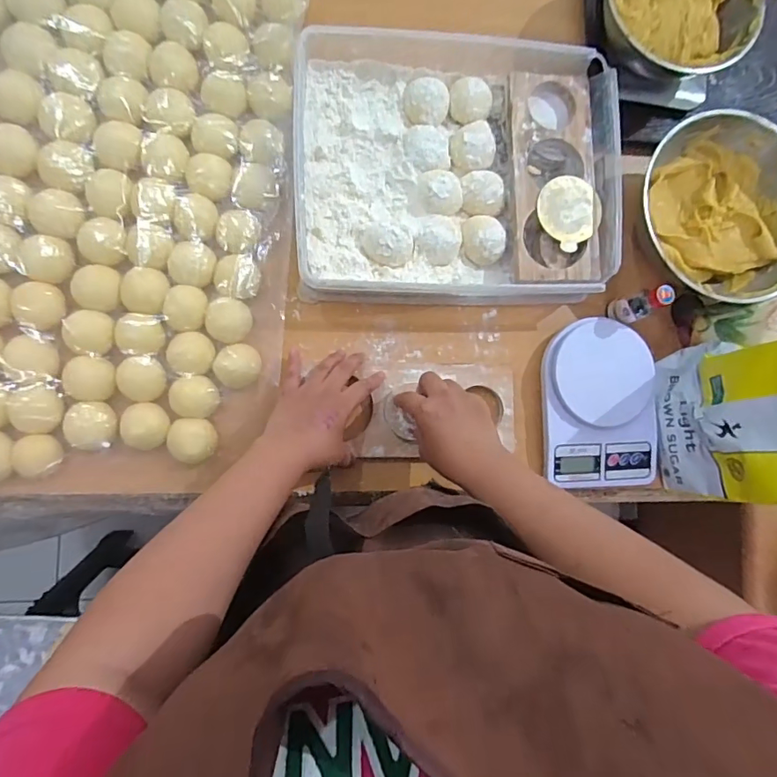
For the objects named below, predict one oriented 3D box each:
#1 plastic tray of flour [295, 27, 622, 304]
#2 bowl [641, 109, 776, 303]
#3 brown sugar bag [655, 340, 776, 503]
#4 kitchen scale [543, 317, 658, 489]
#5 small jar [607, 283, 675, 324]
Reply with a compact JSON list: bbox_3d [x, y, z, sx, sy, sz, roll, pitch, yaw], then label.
[{"bbox_3d":[0.082,-0.271,0.571,0.370,0.059,0.334,0,87,-8],"label":"plastic tray of flour"},{"bbox_3d":[0.395,-0.216,0.593,0.216,0.077,0.193,31,83,-5],"label":"bowl"},{"bbox_3d":[0.359,0.033,0.506,0.043,0.175,0.160,-7,88,-8],"label":"brown sugar bag"},{"bbox_3d":[0.252,0.019,0.590,0.136,0.040,0.195,-1,87,-8],"label":"kitchen scale"},{"bbox_3d":[0.288,-0.095,0.574,0.023,0.100,0.030,-19,90,-8],"label":"small jar"}]

